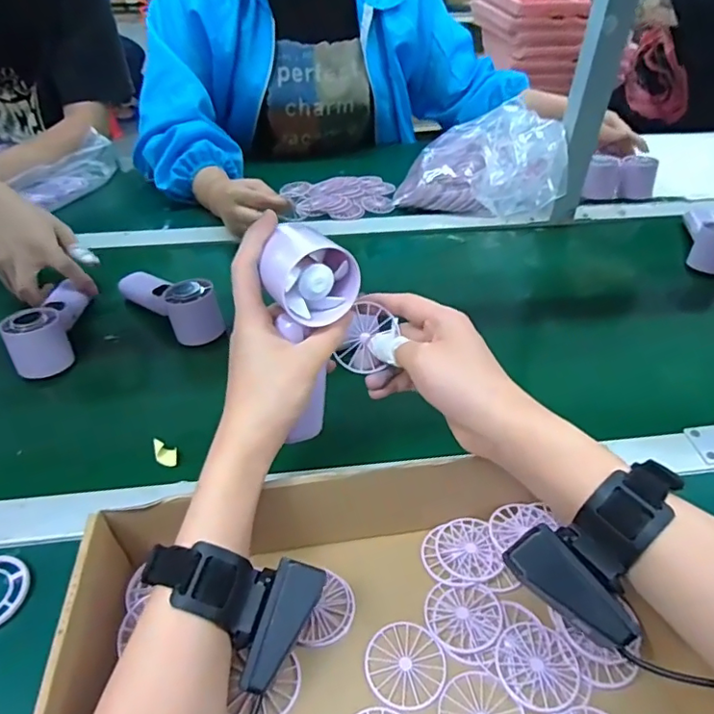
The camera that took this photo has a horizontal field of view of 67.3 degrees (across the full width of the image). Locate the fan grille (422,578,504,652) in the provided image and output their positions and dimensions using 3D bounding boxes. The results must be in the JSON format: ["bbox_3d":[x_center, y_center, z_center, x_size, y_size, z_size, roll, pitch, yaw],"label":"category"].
[{"bbox_3d":[0.072,0.172,0.358,0.049,0.004,0.046,0,41,0],"label":"fan grille"}]

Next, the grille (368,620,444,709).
[{"bbox_3d":[0.031,0.194,0.340,0.048,0.004,0.049,0,41,0],"label":"grille"}]

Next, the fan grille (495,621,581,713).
[{"bbox_3d":[0.113,0.193,0.335,0.049,0.004,0.049,-8,42,-9],"label":"fan grille"}]

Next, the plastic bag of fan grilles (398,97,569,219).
[{"bbox_3d":[0.199,-0.307,0.814,0.226,0.122,0.176,13,43,15],"label":"plastic bag of fan grilles"}]

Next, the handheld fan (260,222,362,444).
[{"bbox_3d":[-0.030,-0.011,0.381,0.061,0.151,0.050,1,26,1],"label":"handheld fan"}]

